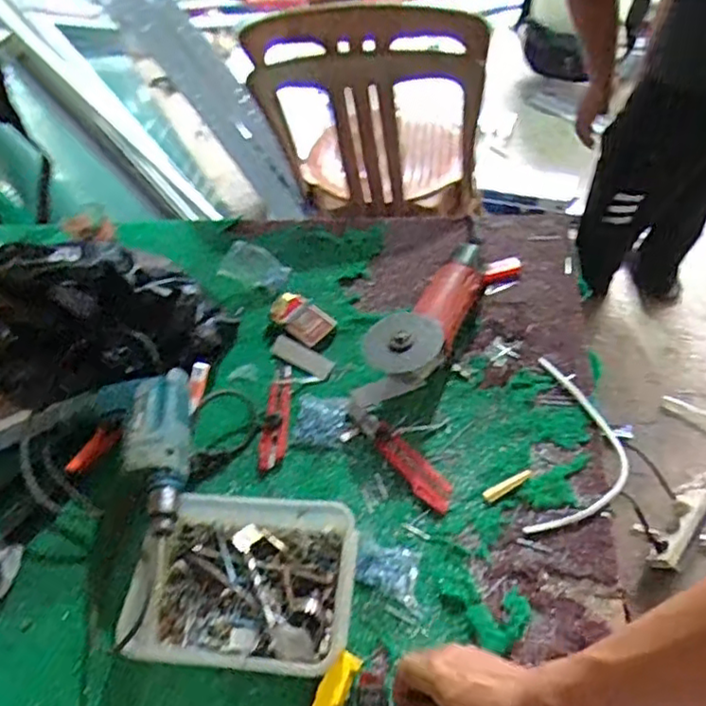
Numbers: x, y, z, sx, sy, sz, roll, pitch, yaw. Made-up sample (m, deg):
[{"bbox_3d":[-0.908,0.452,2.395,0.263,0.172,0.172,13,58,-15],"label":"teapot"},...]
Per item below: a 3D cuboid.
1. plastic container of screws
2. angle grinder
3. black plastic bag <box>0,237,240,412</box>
[{"bbox_3d":[-0.110,0.232,0.678,0.211,0.049,0.165,2,51,8],"label":"plastic container of screws"},{"bbox_3d":[0.111,-0.051,0.859,0.081,0.092,0.274,26,58,25],"label":"angle grinder"},{"bbox_3d":[-0.326,-0.048,0.868,0.310,0.142,0.196,-11,51,-3],"label":"black plastic bag"}]

